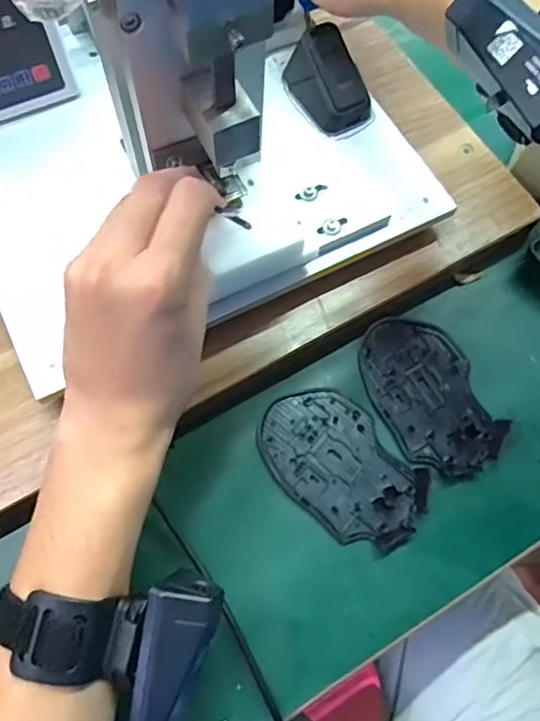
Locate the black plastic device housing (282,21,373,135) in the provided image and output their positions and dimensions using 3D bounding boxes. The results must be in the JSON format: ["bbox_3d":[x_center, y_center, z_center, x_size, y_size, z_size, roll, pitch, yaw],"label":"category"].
[{"bbox_3d":[0.042,-0.199,0.405,0.038,0.034,0.063,-32,74,-13],"label":"black plastic device housing"}]

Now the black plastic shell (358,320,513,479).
[{"bbox_3d":[0.109,0.024,0.398,0.073,0.009,0.116,-26,73,-11],"label":"black plastic shell"}]

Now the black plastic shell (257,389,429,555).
[{"bbox_3d":[0.047,0.069,0.377,0.115,0.010,0.073,41,73,12],"label":"black plastic shell"}]

